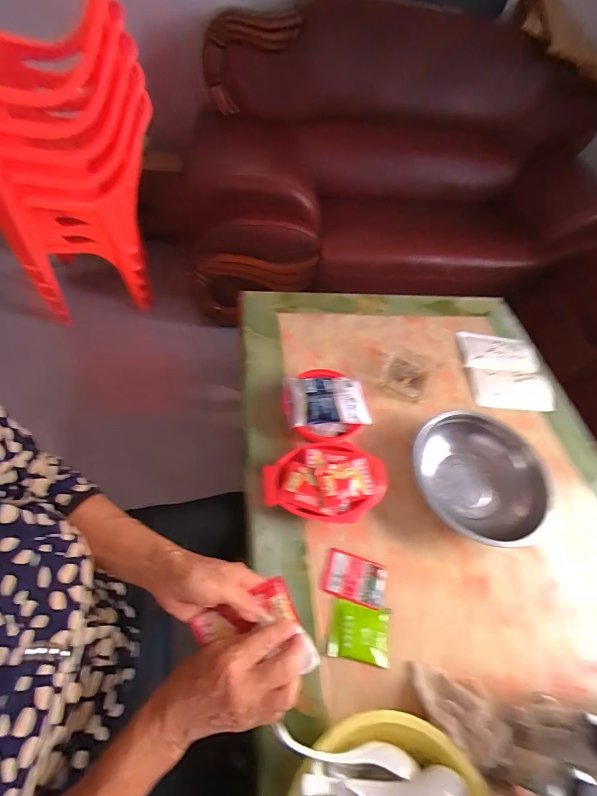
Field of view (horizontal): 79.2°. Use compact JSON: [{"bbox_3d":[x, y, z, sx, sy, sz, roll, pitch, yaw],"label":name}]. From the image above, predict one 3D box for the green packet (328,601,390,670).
[{"bbox_3d":[0.095,0.360,0.554,0.091,0.013,0.074,10,53,2],"label":"green packet"}]

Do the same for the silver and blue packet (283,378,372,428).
[{"bbox_3d":[0.056,0.002,0.726,0.152,0.029,0.112,-3,56,-10],"label":"silver and blue packet"}]

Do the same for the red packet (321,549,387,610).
[{"bbox_3d":[0.093,0.299,0.599,0.102,0.009,0.068,17,54,7],"label":"red packet"}]

